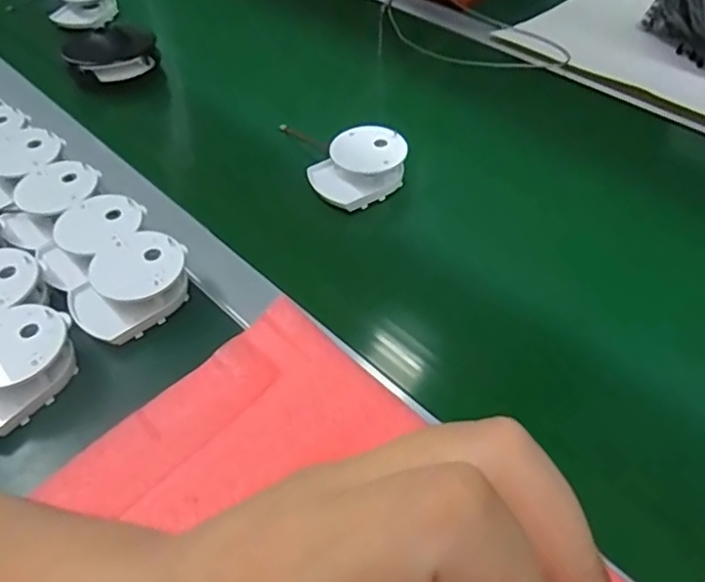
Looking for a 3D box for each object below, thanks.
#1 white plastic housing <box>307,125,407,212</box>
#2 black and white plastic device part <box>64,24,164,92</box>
[{"bbox_3d":[0.007,-0.106,0.538,0.081,0.035,0.060,-27,51,-21],"label":"white plastic housing"},{"bbox_3d":[-0.253,-0.251,0.676,0.091,0.034,0.077,-17,48,-13],"label":"black and white plastic device part"}]

